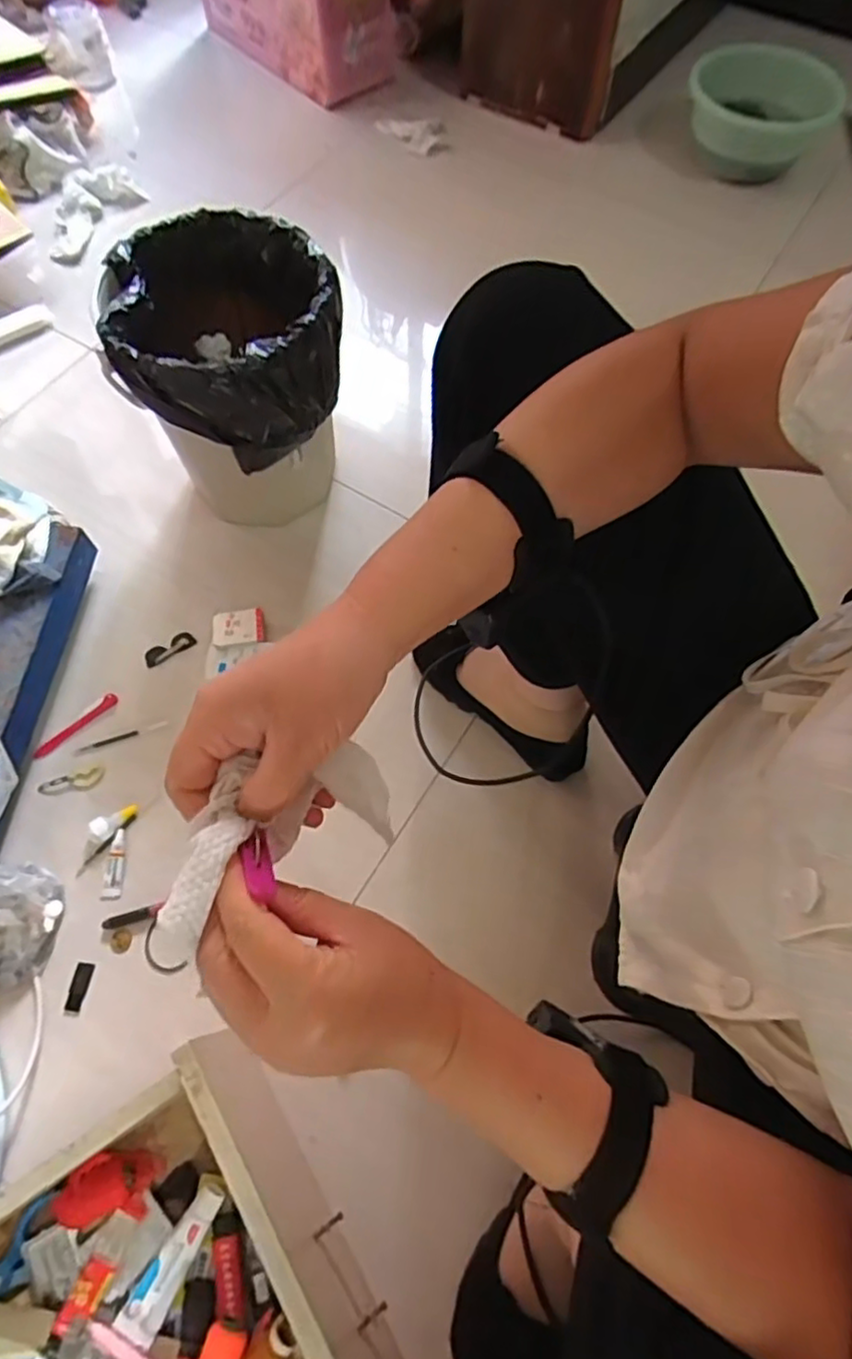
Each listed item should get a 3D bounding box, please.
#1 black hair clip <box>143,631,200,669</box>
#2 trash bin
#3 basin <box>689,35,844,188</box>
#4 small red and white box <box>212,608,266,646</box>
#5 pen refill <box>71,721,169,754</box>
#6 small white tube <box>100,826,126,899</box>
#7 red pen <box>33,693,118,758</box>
[{"bbox_3d":[-0.311,-0.038,0.795,0.063,0.007,0.023,-30,70,-12],"label":"black hair clip"},{"bbox_3d":[-0.207,-0.336,0.769,0.225,0.264,0.237,-8,66,-4],"label":"trash bin"},{"bbox_3d":[0.555,-0.930,1.099,0.239,0.132,0.240,12,67,5],"label":"basin"},{"bbox_3d":[-0.229,-0.063,0.798,0.062,0.007,0.047,-7,66,-4],"label":"small red and white box"},{"bbox_3d":[-0.350,0.066,0.752,0.106,0.005,0.008,-18,68,-7],"label":"pen refill"},{"bbox_3d":[-0.325,0.194,0.689,0.019,0.006,0.070,2,66,0],"label":"small white tube"},{"bbox_3d":[-0.403,0.053,0.754,0.105,0.005,0.015,-42,73,-16],"label":"red pen"}]

